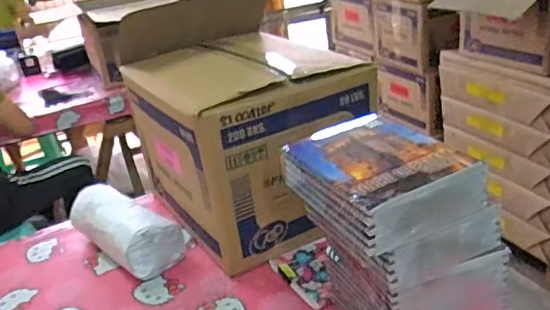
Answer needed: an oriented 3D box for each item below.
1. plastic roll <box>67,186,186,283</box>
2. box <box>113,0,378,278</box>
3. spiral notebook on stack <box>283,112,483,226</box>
[{"bbox_3d":[-0.293,0.134,1.050,0.257,0.089,0.101,17,33,40],"label":"plastic roll"},{"bbox_3d":[-0.066,-0.082,1.080,0.329,0.378,0.404,-20,28,-25],"label":"box"},{"bbox_3d":[0.113,-0.001,0.665,0.153,0.017,0.208,-21,27,-17],"label":"spiral notebook on stack"}]

